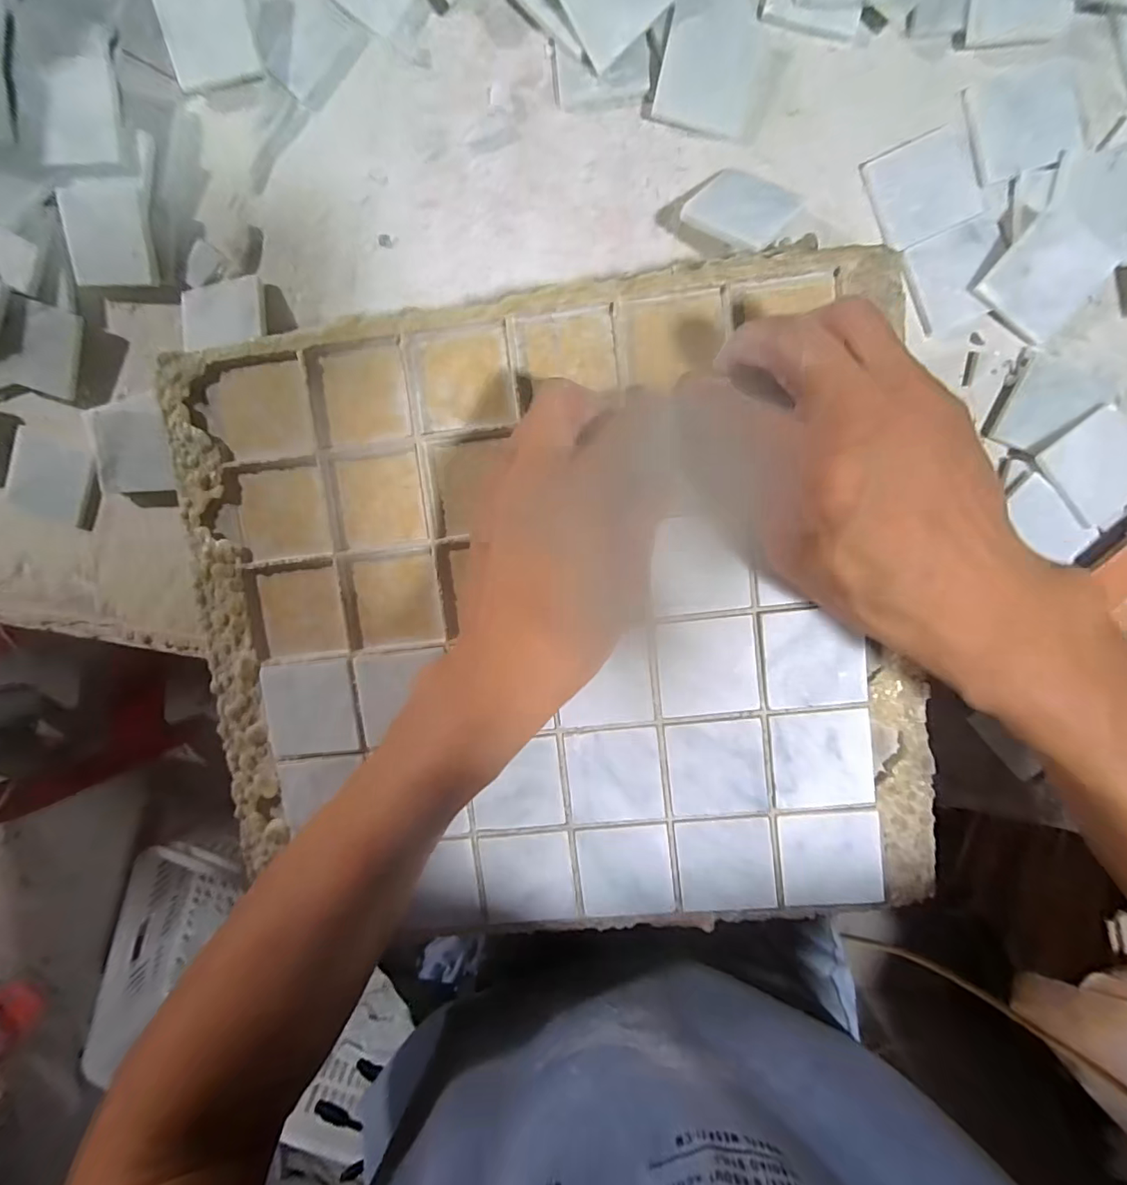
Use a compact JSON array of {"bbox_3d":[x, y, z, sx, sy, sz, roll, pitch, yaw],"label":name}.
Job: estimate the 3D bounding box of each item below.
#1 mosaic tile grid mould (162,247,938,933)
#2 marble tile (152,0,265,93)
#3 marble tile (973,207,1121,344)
[{"bbox_3d":[-0.008,0.018,0.254,0.343,0.021,0.314,-6,97,3],"label":"mosaic tile grid mould"},{"bbox_3d":[-0.188,-0.298,0.265,0.045,0.004,0.049,-12,114,-5],"label":"marble tile"},{"bbox_3d":[0.247,-0.162,0.257,0.047,0.009,0.047,34,114,-8],"label":"marble tile"}]

